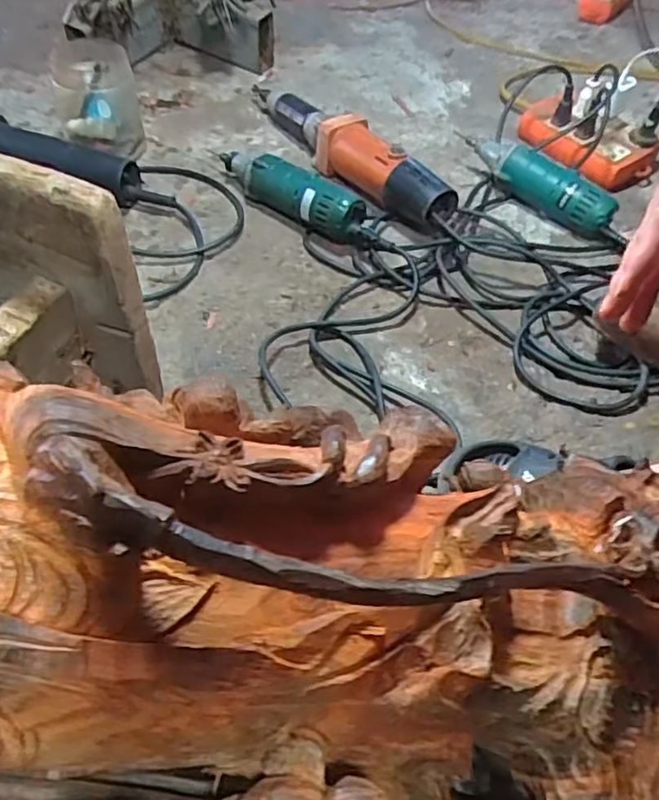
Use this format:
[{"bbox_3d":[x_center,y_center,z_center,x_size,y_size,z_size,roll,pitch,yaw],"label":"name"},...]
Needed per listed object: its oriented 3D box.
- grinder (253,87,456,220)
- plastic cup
[{"bbox_3d":[0.006,-0.335,0.816,0.066,0.068,0.383,-26,56,-23],"label":"grinder"},{"bbox_3d":[-0.286,-0.371,0.790,0.086,0.121,0.105,-9,51,-13],"label":"plastic cup"}]

